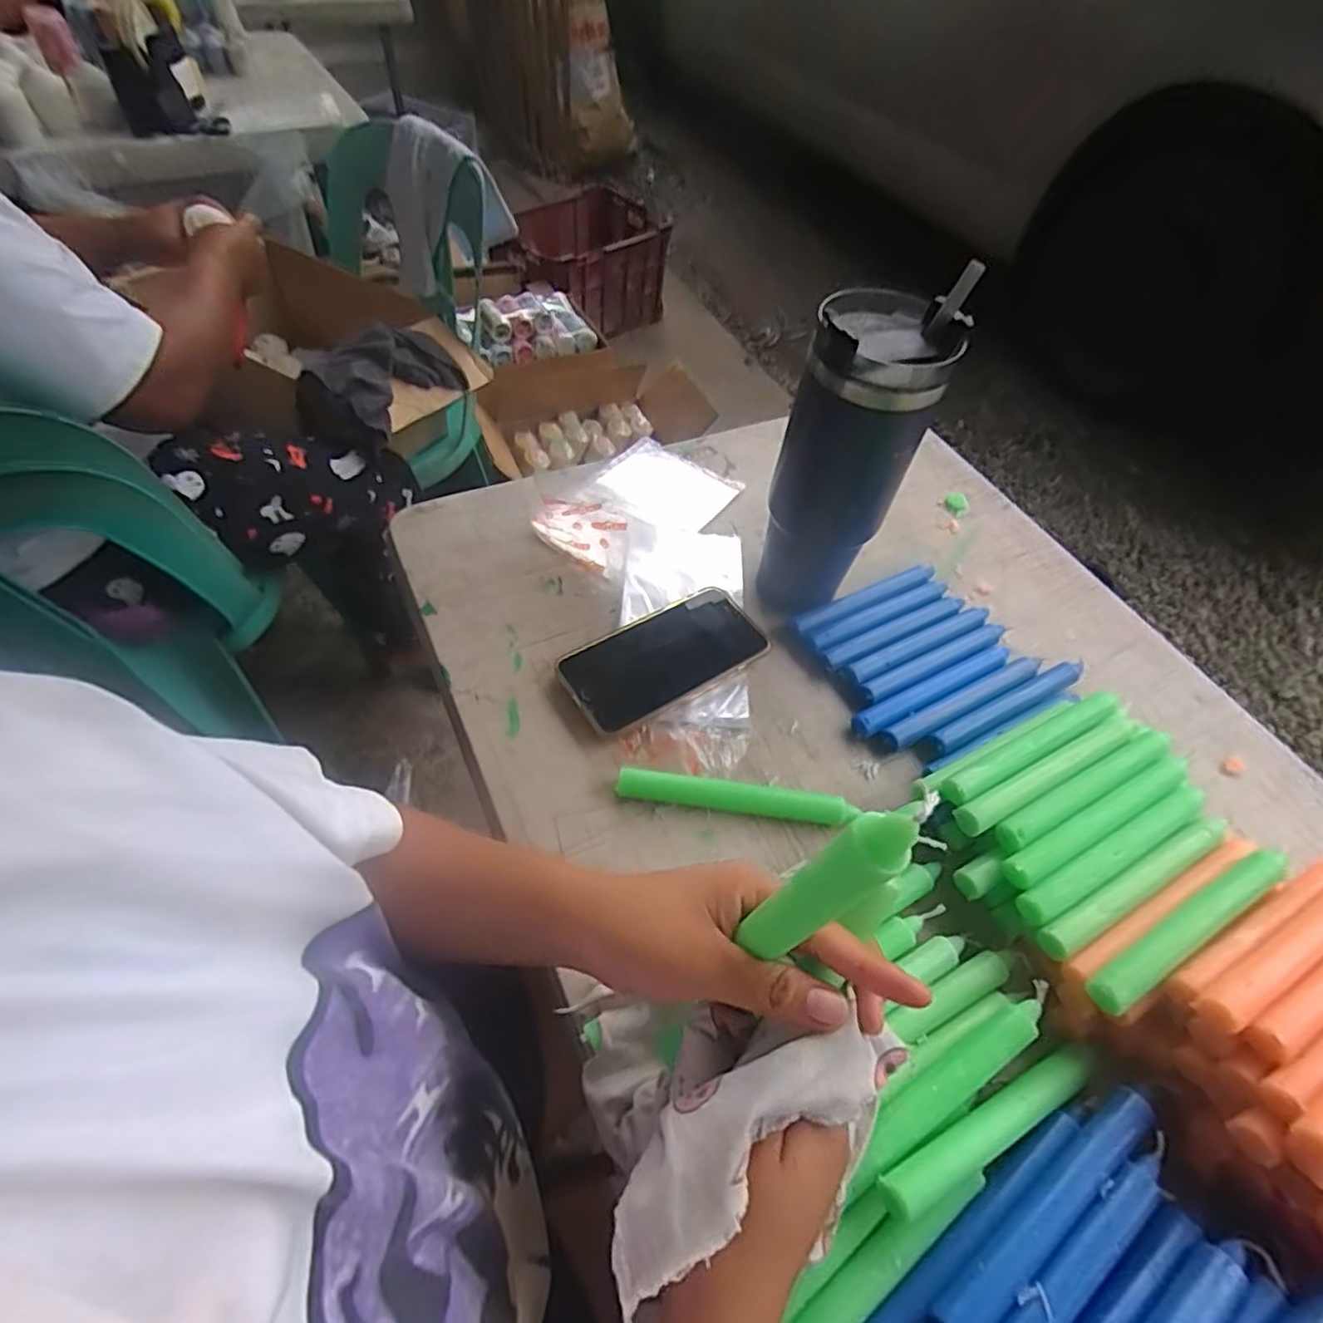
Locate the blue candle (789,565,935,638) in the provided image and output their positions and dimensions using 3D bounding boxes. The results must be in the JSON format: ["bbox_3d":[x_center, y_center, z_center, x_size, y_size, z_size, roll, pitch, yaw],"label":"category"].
[{"bbox_3d":[0.176,-0.051,0.560,0.148,0.019,0.021,-21,60,-19],"label":"blue candle"}]

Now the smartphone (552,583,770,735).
[{"bbox_3d":[0.006,-0.005,0.502,0.162,0.014,0.080,-28,62,-22],"label":"smartphone"}]

